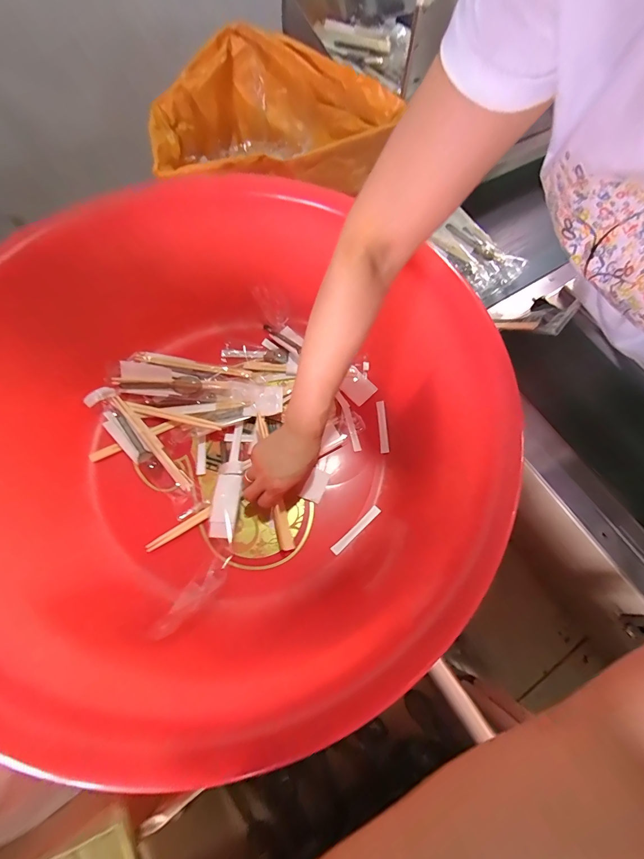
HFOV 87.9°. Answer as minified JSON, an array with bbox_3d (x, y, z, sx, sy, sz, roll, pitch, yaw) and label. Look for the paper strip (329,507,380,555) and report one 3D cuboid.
[{"bbox_3d":[0.049,0.145,0.483,0.090,0.004,0.013,-40,75,-16],"label":"paper strip"}]

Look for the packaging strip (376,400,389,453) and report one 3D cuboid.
[{"bbox_3d":[0.098,-0.005,0.545,0.012,0.009,0.089,-1,68,-2],"label":"packaging strip"}]

